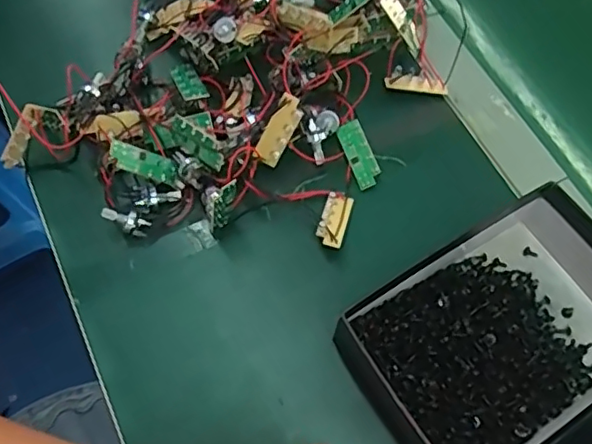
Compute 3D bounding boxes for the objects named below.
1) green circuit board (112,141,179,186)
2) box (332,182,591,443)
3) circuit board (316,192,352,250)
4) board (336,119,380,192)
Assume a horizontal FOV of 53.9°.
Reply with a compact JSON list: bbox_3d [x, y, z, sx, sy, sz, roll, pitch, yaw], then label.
[{"bbox_3d":[-0.097,-0.038,0.371,0.005,0.049,0.015,5,80,44],"label":"green circuit board"},{"bbox_3d":[0.125,0.065,0.340,0.173,0.045,0.119,-28,69,-14],"label":"box"},{"bbox_3d":[0.026,-0.003,0.381,0.018,0.008,0.045,15,46,6],"label":"circuit board"},{"bbox_3d":[0.043,-0.047,0.404,0.019,0.004,0.048,-17,80,-9],"label":"board"}]

